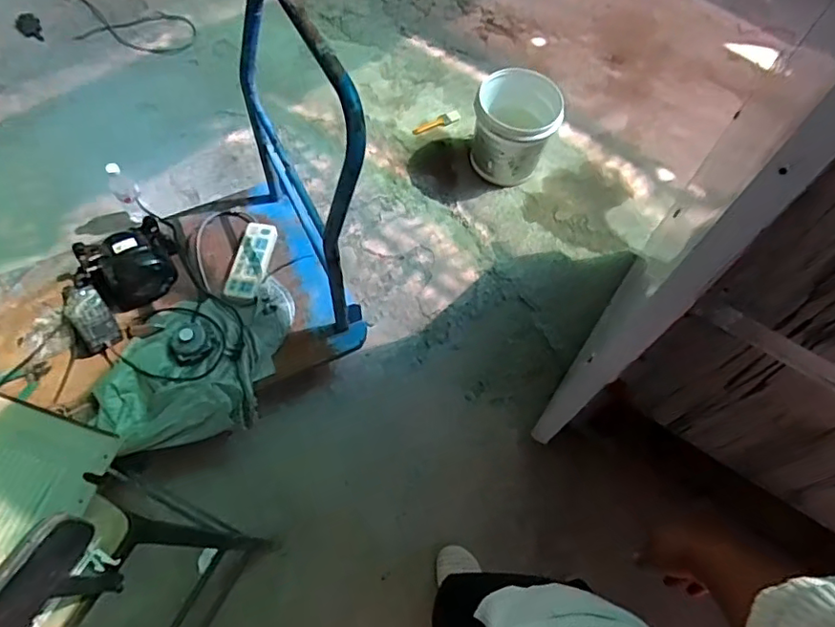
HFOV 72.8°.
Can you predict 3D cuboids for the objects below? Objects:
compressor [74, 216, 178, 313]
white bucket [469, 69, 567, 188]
[{"bbox_3d":[-0.711,-0.109,1.387,0.238,0.135,0.182,-31,67,-11],"label":"compressor"},{"bbox_3d":[0.290,-0.582,1.777,0.252,0.280,0.230,1,66,-3],"label":"white bucket"}]

